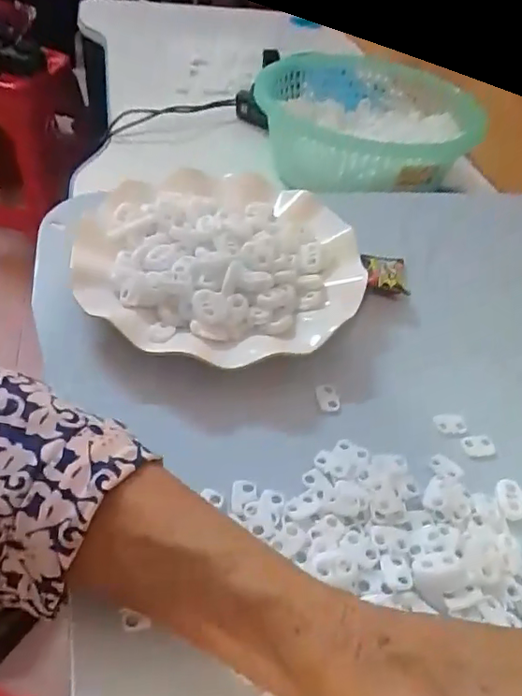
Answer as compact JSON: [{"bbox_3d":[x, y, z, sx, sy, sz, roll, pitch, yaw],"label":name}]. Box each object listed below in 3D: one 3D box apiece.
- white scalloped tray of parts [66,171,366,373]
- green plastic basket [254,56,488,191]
[{"bbox_3d":[-0.026,-0.059,0.369,0.180,0.031,0.181,-7,47,-13],"label":"white scalloped tray of parts"},{"bbox_3d":[0.104,-0.246,0.594,0.193,0.072,0.234,-3,45,-9],"label":"green plastic basket"}]

